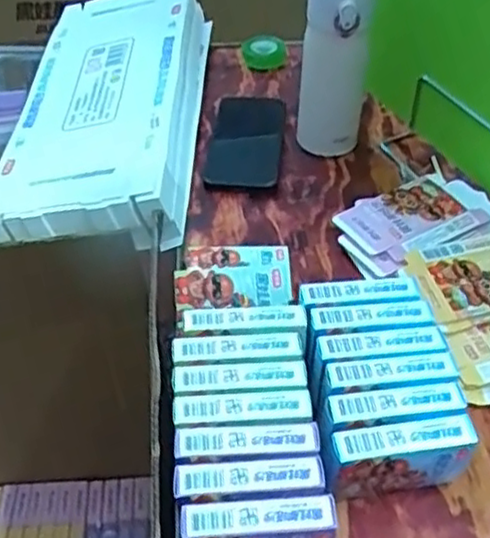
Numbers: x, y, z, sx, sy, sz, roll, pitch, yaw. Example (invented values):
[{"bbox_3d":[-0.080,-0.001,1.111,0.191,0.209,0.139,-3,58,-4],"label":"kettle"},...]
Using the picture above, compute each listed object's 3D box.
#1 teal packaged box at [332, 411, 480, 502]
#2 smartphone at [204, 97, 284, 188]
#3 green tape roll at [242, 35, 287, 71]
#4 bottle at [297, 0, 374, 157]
[{"bbox_3d":[0.106,0.130,0.475,0.099,0.068,0.024,-8,46,-8],"label":"teal packaged box"},{"bbox_3d":[0.002,-0.142,0.770,0.078,0.014,0.154,4,46,4],"label":"smartphone"},{"bbox_3d":[0.025,-0.283,0.914,0.055,0.020,0.055,-5,45,-5],"label":"green tape roll"},{"bbox_3d":[0.092,-0.209,0.728,0.065,0.195,0.078,5,46,5],"label":"bottle"}]

